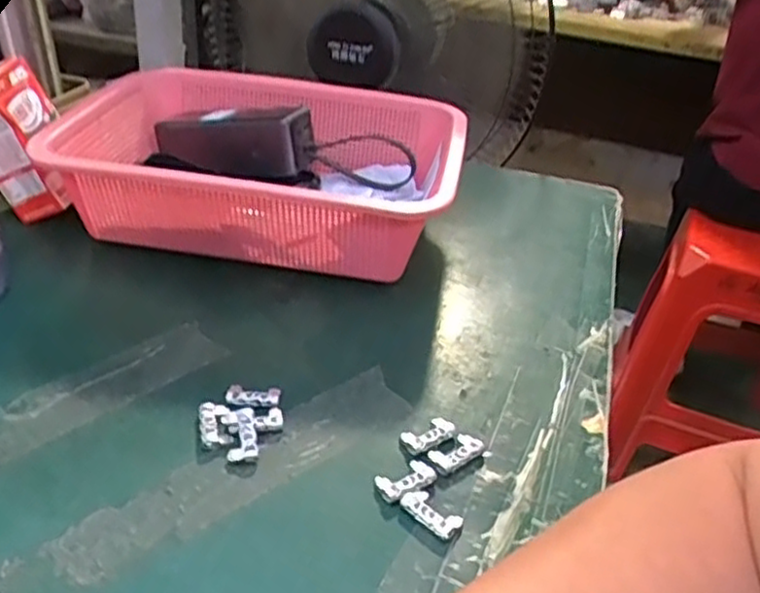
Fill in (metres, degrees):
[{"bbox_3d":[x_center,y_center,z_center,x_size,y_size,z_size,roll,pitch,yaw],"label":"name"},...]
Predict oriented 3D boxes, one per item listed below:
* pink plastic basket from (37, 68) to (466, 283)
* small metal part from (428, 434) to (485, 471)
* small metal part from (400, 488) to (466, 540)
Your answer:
[{"bbox_3d":[-0.087,-0.103,0.583,0.300,0.089,0.222,10,34,6],"label":"pink plastic basket"},{"bbox_3d":[0.042,0.085,0.393,0.031,0.005,0.017,-21,42,-35],"label":"small metal part"},{"bbox_3d":[0.026,0.108,0.358,0.030,0.006,0.015,30,40,31],"label":"small metal part"}]

